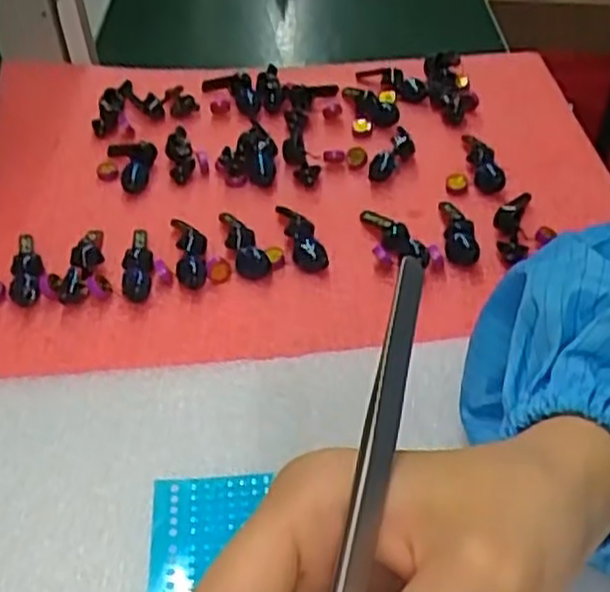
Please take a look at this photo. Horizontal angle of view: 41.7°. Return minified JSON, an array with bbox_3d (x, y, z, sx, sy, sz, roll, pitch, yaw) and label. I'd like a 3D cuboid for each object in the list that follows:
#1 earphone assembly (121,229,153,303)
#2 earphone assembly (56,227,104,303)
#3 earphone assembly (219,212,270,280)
[{"bbox_3d":[-0.082,-0.018,0.390,0.014,0.011,0.051,-7,44,-3],"label":"earphone assembly"},{"bbox_3d":[-0.108,-0.018,0.390,0.016,0.014,0.053,-2,44,2],"label":"earphone assembly"},{"bbox_3d":[-0.032,-0.027,0.399,0.015,0.012,0.048,-17,45,-13],"label":"earphone assembly"}]

